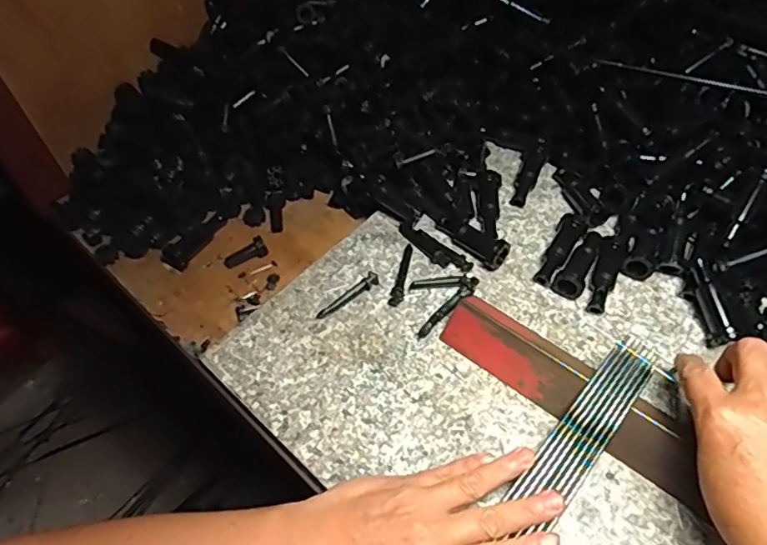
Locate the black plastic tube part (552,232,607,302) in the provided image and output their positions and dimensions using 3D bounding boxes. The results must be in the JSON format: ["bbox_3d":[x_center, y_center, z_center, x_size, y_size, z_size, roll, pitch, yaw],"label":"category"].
[{"bbox_3d":[0.159,-0.009,0.462,0.022,0.022,0.064,27,59,20],"label":"black plastic tube part"}]

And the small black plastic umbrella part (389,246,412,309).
[{"bbox_3d":[0.014,0.002,0.471,0.011,0.004,0.060,7,54,7],"label":"small black plastic umbrella part"}]

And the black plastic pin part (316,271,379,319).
[{"bbox_3d":[-0.028,0.019,0.458,0.058,0.004,0.012,-37,61,-22],"label":"black plastic pin part"}]

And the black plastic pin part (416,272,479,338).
[{"bbox_3d":[0.051,0.026,0.450,0.013,0.007,0.070,36,63,25],"label":"black plastic pin part"}]

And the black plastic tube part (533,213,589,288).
[{"bbox_3d":[0.146,-0.019,0.474,0.021,0.015,0.069,29,60,21],"label":"black plastic tube part"}]

